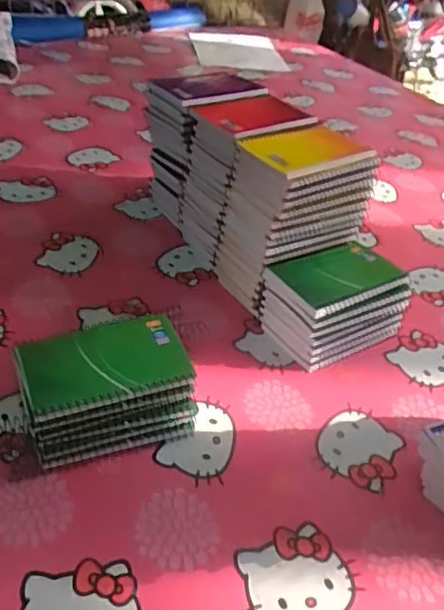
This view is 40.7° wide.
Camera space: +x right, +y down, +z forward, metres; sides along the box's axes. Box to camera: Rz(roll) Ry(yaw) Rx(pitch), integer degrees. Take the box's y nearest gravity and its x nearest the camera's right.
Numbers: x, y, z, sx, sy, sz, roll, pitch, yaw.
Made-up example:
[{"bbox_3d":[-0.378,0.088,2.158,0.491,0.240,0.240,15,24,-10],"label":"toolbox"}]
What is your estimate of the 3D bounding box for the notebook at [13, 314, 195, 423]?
[{"bbox_3d":[-0.099,0.046,0.499,0.132,0.015,0.084,-11,41,-23],"label":"notebook"}]

